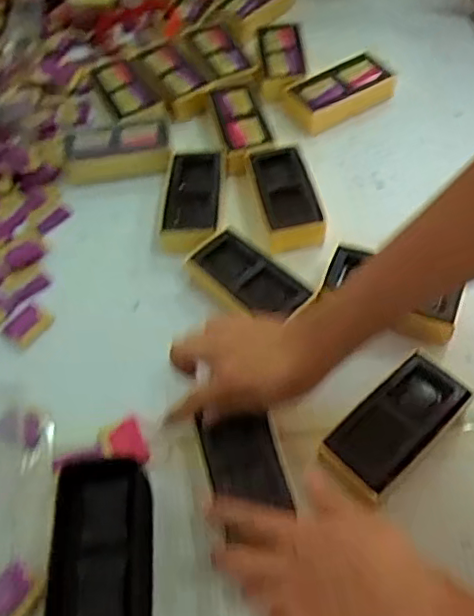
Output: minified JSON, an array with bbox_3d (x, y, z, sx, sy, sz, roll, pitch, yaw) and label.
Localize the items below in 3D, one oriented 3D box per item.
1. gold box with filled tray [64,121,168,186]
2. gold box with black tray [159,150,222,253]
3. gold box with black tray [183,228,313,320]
[{"bbox_3d":[-0.127,-0.170,0.652,0.114,0.037,0.061,-3,56,3],"label":"gold box with filled tray"},{"bbox_3d":[-0.046,-0.107,0.612,0.058,0.030,0.119,-1,56,5],"label":"gold box with black tray"},{"bbox_3d":[0.007,-0.023,0.548,0.063,0.030,0.109,-34,60,-17],"label":"gold box with black tray"}]

